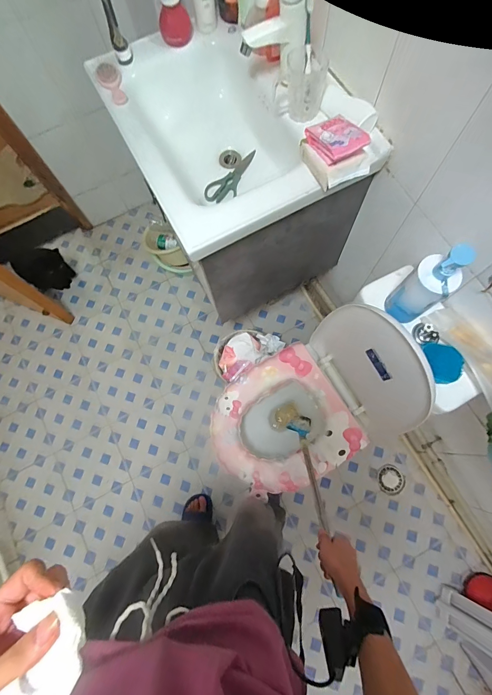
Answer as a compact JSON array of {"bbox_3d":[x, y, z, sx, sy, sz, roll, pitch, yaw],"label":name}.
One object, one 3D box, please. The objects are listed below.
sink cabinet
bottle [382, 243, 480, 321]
[{"bbox_3d":[-0.027,-0.488,0.979,0.480,0.485,0.568,-28,77,-5],"label":"sink cabinet"},{"bbox_3d":[0.344,-0.119,0.644,0.068,0.220,0.081,-38,76,-8],"label":"bottle"}]

